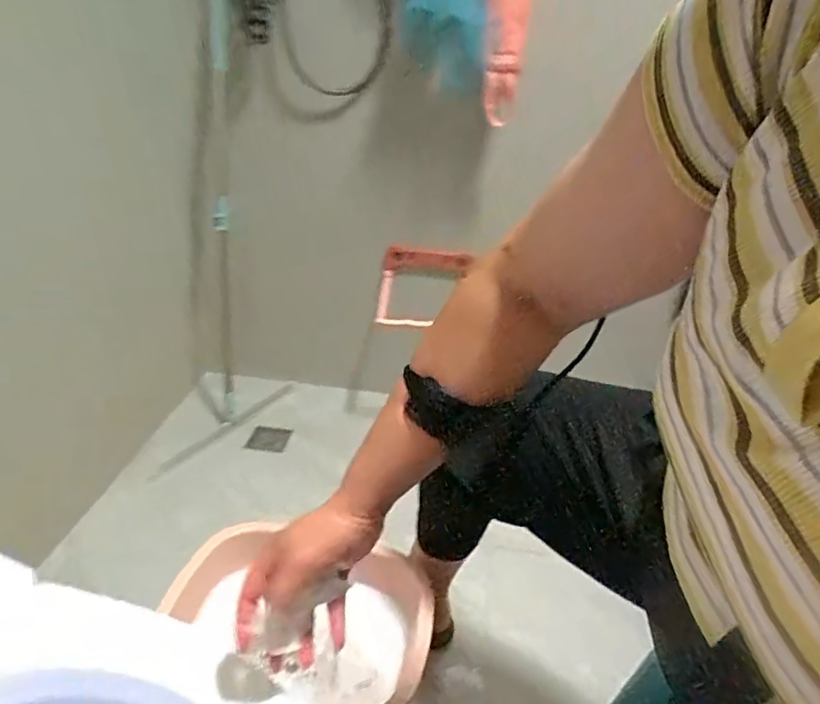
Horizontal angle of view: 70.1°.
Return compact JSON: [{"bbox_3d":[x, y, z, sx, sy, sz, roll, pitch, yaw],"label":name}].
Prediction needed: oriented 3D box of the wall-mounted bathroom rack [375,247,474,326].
[{"bbox_3d":[0.031,-0.170,1.552,0.231,0.207,0.065,-1,29,-11],"label":"wall-mounted bathroom rack"}]

